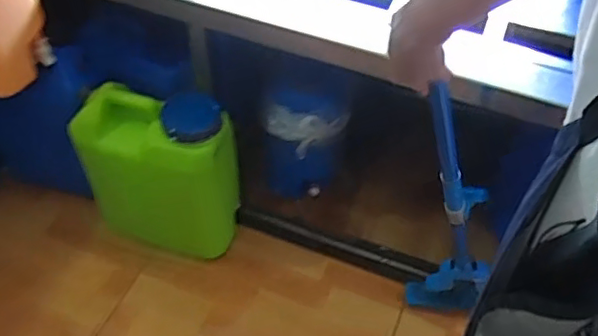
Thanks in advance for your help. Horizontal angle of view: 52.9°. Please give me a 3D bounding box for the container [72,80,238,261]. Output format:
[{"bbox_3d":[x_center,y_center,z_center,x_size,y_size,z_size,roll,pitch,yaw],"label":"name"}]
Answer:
[{"bbox_3d":[-0.311,0.032,1.373,0.329,0.437,0.165,11,51,7],"label":"container"}]

